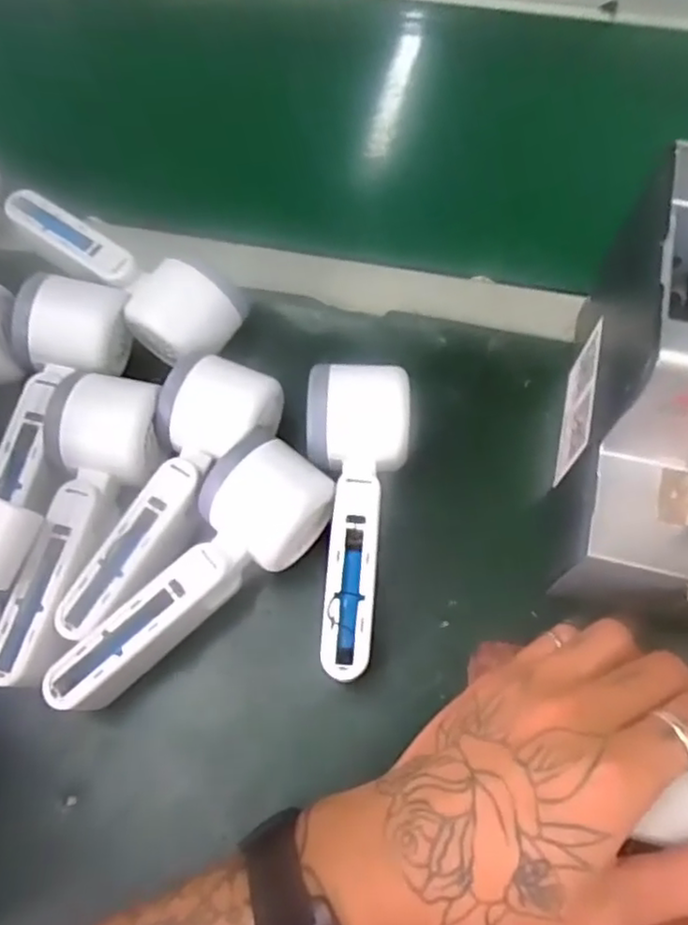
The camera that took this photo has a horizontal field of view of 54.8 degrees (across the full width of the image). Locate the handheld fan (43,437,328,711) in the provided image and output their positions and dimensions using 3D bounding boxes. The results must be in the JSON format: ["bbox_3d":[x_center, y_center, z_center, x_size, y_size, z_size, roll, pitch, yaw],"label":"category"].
[{"bbox_3d":[-0.079,0.055,0.340,0.163,0.044,0.058,-41,71,-16],"label":"handheld fan"}]

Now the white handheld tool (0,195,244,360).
[{"bbox_3d":[-0.140,-0.117,0.416,0.166,0.045,0.062,33,70,15],"label":"white handheld tool"}]

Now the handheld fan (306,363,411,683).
[{"bbox_3d":[0.005,0.030,0.351,0.057,0.054,0.161,-1,65,1],"label":"handheld fan"}]

